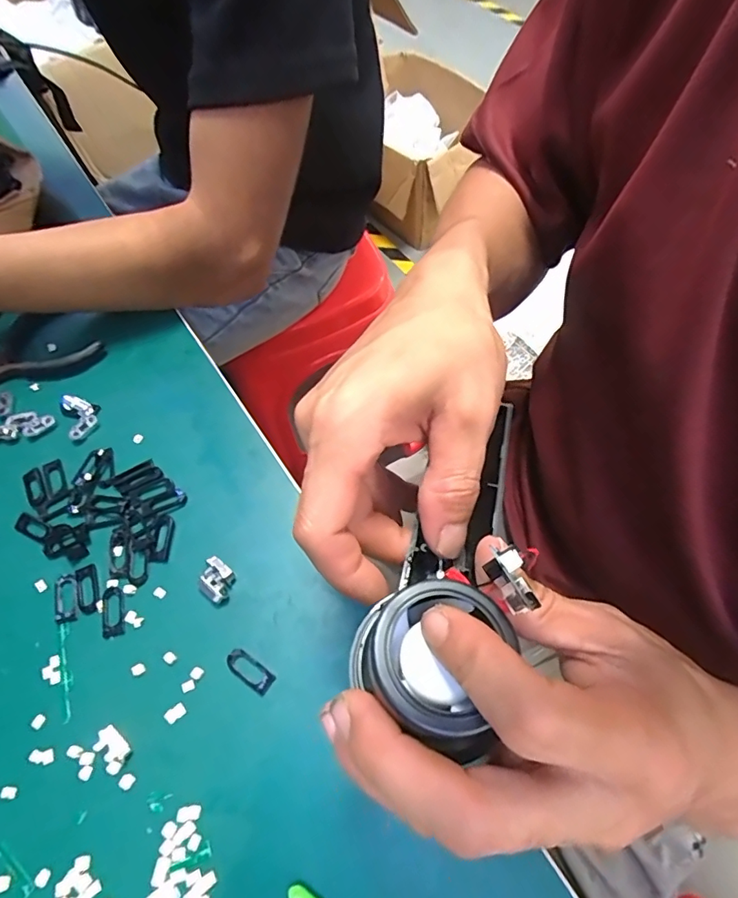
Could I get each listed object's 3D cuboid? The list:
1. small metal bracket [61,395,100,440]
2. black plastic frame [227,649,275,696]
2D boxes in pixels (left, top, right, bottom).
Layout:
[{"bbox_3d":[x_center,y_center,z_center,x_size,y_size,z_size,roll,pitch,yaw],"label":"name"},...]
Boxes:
[{"bbox_3d":[-0.205,-0.025,0.355,0.022,0.011,0.036,-24,64,-9],"label":"small metal bracket"},{"bbox_3d":[-0.065,0.120,0.270,0.029,0.004,0.012,29,68,17],"label":"black plastic frame"}]

